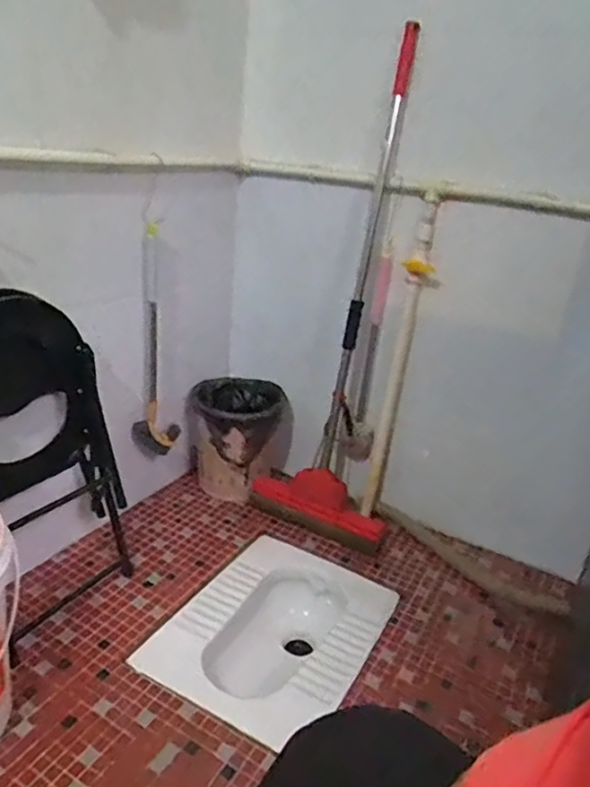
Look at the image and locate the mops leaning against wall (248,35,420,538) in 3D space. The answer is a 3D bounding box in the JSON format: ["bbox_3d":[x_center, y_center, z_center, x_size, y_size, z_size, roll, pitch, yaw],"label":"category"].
[{"bbox_3d":[0.136,-0.167,1.432,0.370,1.218,0.165,17,25,24],"label":"mops leaning against wall"}]

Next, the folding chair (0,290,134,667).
[{"bbox_3d":[-0.496,0.140,1.151,0.191,0.635,0.334,14,24,18],"label":"folding chair"}]

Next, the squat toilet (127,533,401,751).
[{"bbox_3d":[-0.048,0.585,1.303,0.381,0.221,0.489,18,25,24],"label":"squat toilet"}]

